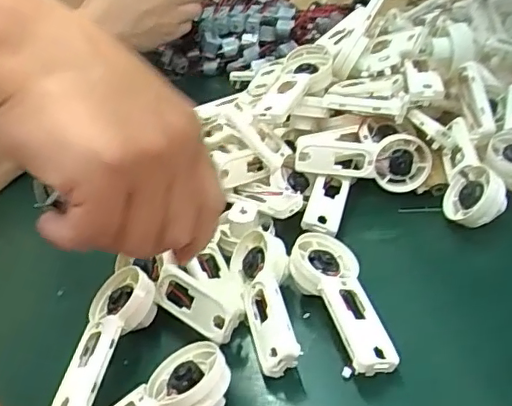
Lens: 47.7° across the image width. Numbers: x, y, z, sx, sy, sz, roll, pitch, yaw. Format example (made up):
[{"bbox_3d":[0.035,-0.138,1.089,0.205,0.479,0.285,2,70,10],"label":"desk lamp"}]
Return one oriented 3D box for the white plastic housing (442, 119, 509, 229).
[{"bbox_3d":[0.144,-0.023,0.397,0.033,0.028,0.090,-4,45,6],"label":"white plastic housing"}]

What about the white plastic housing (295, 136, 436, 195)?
[{"bbox_3d":[0.075,-0.031,0.412,0.093,0.040,0.018,7,33,-6],"label":"white plastic housing"}]

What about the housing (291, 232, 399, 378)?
[{"bbox_3d":[0.045,0.055,0.322,0.038,0.031,0.092,-9,33,-3],"label":"housing"}]

